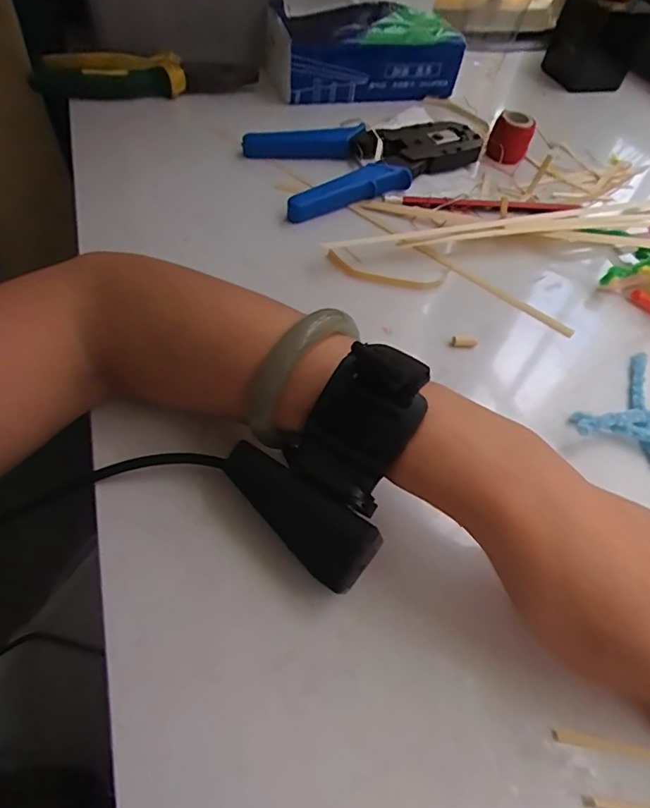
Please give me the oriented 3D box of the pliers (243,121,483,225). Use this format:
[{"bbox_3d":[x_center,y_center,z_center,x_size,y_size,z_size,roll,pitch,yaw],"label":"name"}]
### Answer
[{"bbox_3d":[0.038,-0.205,0.412,0.188,0.020,0.100,-21,59,-19],"label":"pliers"}]

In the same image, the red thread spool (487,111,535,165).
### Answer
[{"bbox_3d":[0.161,-0.229,0.434,0.035,0.035,0.038,21,55,9],"label":"red thread spool"}]

